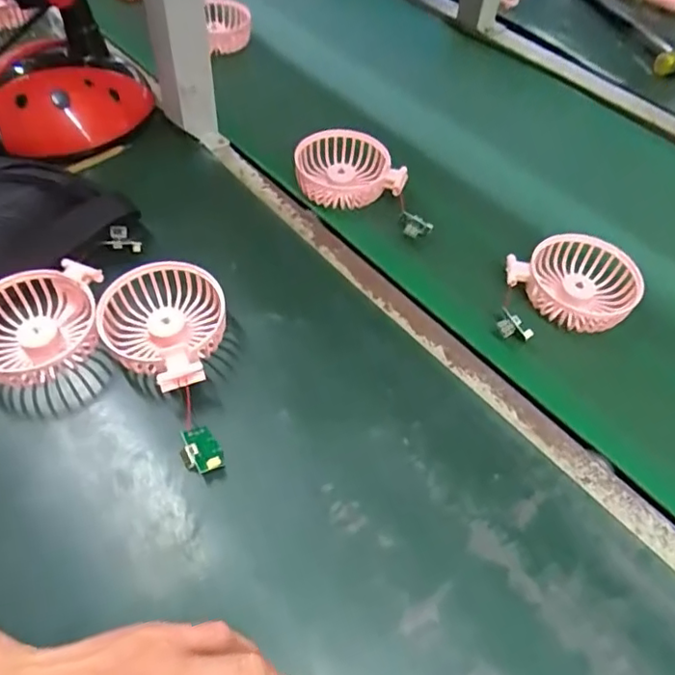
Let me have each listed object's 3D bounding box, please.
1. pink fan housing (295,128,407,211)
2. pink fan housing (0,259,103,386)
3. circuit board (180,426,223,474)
[{"bbox_3d":[0.010,-0.161,0.555,0.098,0.035,0.071,-1,53,-4],"label":"pink fan housing"},{"bbox_3d":[-0.218,-0.006,0.428,0.100,0.041,0.079,-21,57,-18],"label":"pink fan housing"},{"bbox_3d":[-0.090,0.075,0.382,0.025,0.016,0.030,-19,57,-16],"label":"circuit board"}]

